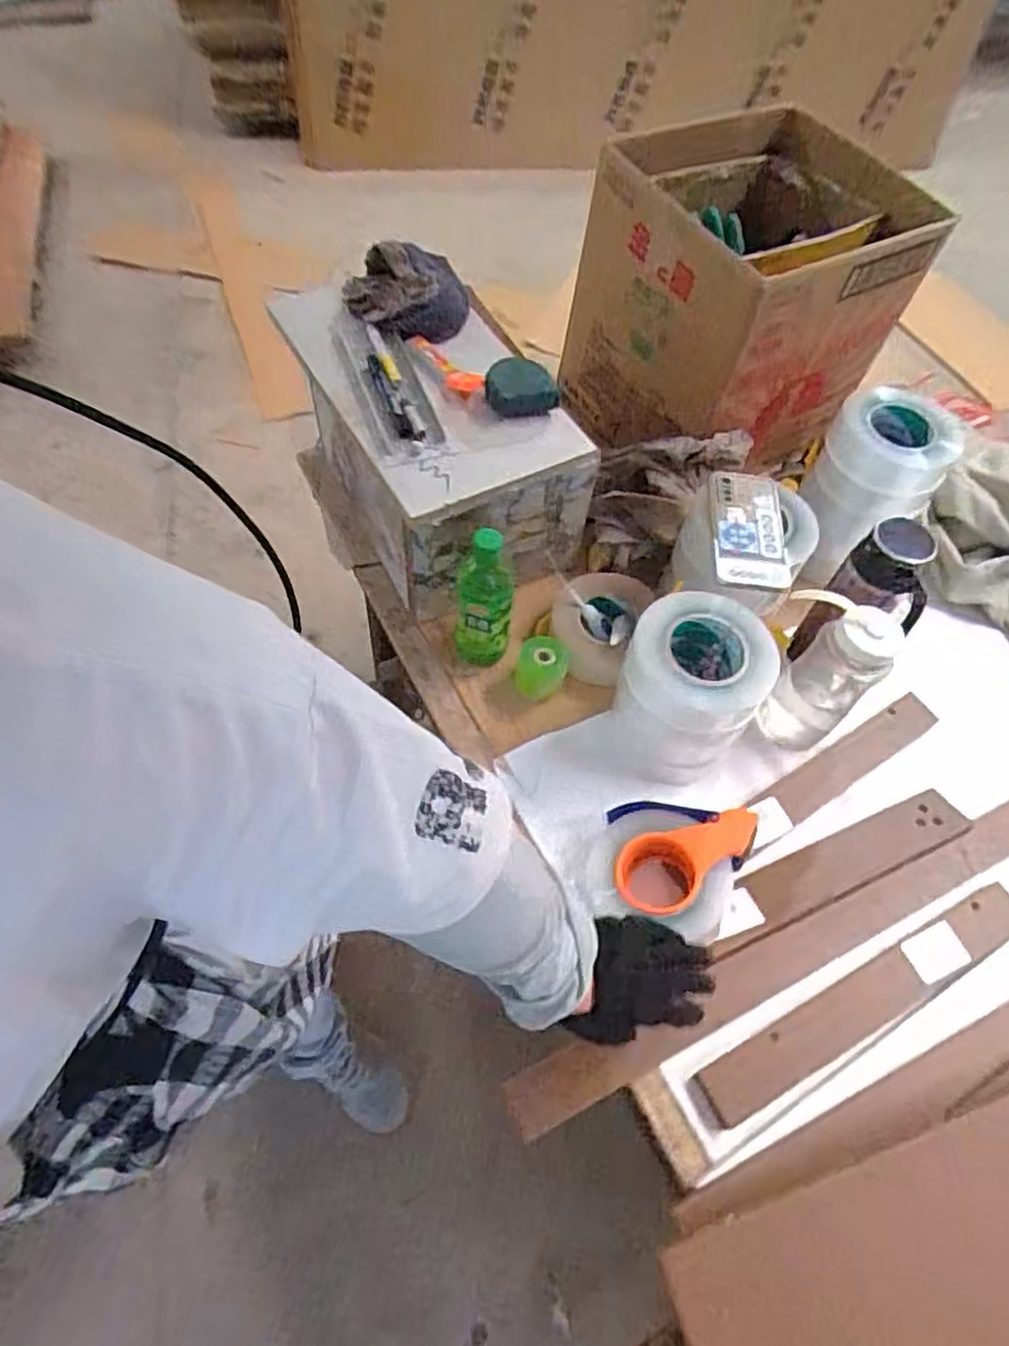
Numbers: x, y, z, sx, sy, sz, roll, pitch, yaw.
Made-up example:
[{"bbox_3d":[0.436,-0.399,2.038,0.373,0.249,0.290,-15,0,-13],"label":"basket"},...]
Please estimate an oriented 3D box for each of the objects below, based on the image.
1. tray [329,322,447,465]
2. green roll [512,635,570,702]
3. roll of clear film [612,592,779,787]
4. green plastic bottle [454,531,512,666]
[{"bbox_3d":[-0.134,-0.330,0.814,0.076,0.035,0.252,-16,61,-13],"label":"tray"},{"bbox_3d":[0.043,-0.006,0.854,0.062,0.059,0.063,-1,59,2],"label":"green roll"},{"bbox_3d":[0.199,0.013,0.762,0.139,0.189,0.150,2,59,-3],"label":"roll of clear film"},{"bbox_3d":[-0.026,-0.083,0.808,0.073,0.211,0.060,-3,60,-7],"label":"green plastic bottle"}]

